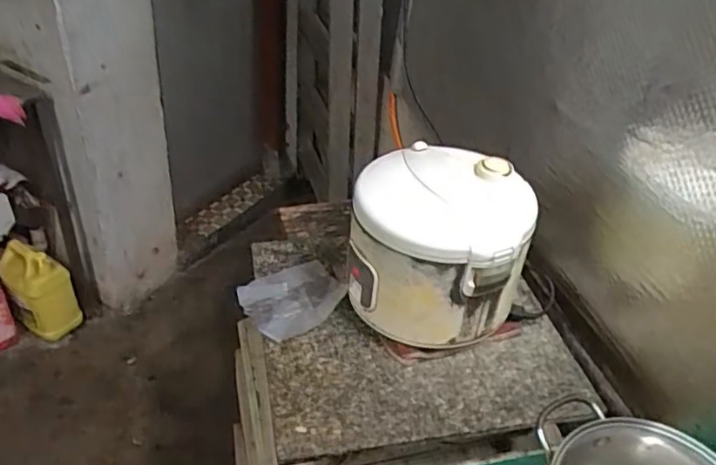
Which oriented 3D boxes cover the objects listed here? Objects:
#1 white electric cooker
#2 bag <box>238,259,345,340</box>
[{"bbox_3d":[0.117,0.021,0.902,0.247,0.220,0.213,14,39,9],"label":"white electric cooker"},{"bbox_3d":[-0.102,0.105,1.000,0.159,0.031,0.140,-22,47,-31],"label":"bag"}]

